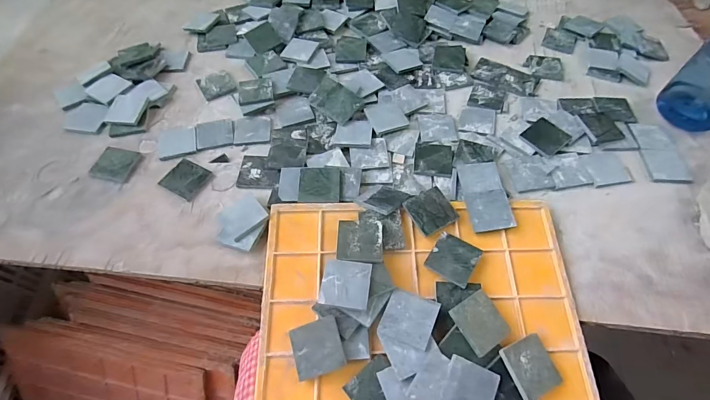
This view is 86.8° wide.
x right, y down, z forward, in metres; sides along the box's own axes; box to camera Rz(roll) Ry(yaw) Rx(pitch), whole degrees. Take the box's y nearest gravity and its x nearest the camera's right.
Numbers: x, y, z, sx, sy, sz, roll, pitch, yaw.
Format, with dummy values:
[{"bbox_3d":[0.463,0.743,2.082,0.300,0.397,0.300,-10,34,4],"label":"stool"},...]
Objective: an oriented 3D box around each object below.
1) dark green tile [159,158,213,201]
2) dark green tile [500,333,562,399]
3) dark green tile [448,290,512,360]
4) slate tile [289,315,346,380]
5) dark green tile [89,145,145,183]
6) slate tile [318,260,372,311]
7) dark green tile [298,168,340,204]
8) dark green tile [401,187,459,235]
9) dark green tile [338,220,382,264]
[{"bbox_3d":[-0.213,-0.028,0.471,0.049,0.004,0.047,24,61,13],"label":"dark green tile"},{"bbox_3d":[0.167,0.157,0.353,0.049,0.006,0.048,-14,66,-21],"label":"dark green tile"},{"bbox_3d":[0.123,0.119,0.365,0.045,0.009,0.049,-28,63,-17],"label":"dark green tile"},{"bbox_3d":[-0.037,0.143,0.366,0.051,0.006,0.047,-24,62,9],"label":"slate tile"},{"bbox_3d":[-0.304,-0.045,0.480,0.050,0.008,0.049,10,59,6],"label":"dark green tile"},{"bbox_3d":[-0.009,0.085,0.383,0.049,0.007,0.047,7,59,4],"label":"slate tile"},{"bbox_3d":[-0.042,-0.018,0.447,0.048,0.009,0.045,1,59,0],"label":"dark green tile"},{"bbox_3d":[0.086,0.011,0.424,0.047,0.007,0.047,-26,62,-15],"label":"dark green tile"},{"bbox_3d":[0.006,0.043,0.401,0.048,0.006,0.049,3,59,1],"label":"dark green tile"}]

